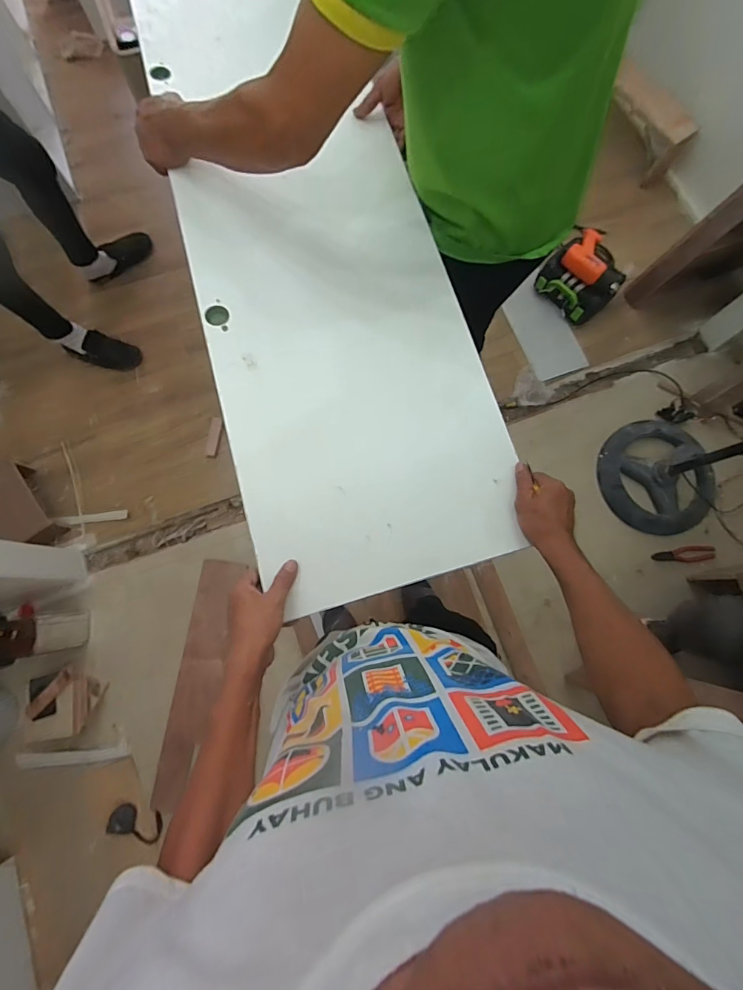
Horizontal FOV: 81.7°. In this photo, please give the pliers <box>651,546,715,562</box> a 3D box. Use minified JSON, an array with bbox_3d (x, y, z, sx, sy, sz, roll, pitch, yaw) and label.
[{"bbox_3d":[1.096,0.208,1.512,0.205,0.015,0.056,-1,66,11],"label":"pliers"}]

